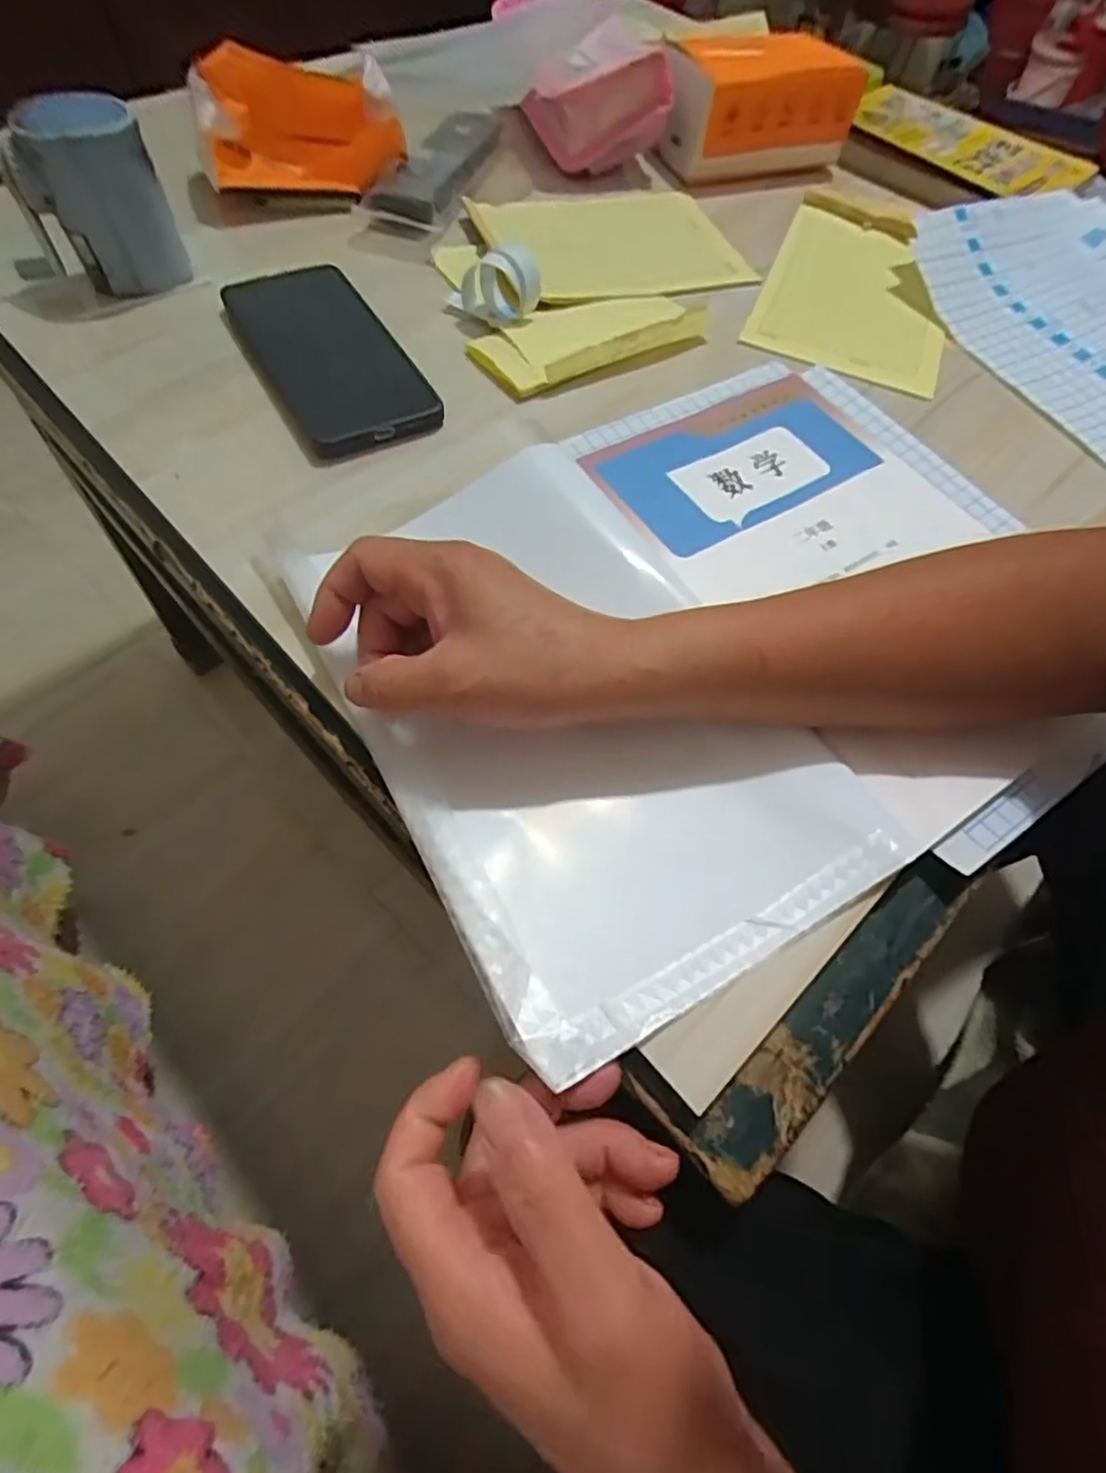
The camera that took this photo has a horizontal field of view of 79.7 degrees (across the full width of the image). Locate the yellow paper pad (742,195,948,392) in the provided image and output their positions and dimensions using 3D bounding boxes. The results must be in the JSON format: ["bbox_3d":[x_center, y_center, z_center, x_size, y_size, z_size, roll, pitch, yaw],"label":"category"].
[{"bbox_3d":[0.219,-0.317,0.471,0.126,0.015,0.193,22,61,8],"label":"yellow paper pad"}]

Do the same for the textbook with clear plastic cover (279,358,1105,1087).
[{"bbox_3d":[0.084,-0.063,0.324,0.363,0.019,0.292,-26,68,-17],"label":"textbook with clear plastic cover"}]

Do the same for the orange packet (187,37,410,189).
[{"bbox_3d":[-0.171,-0.415,0.450,0.133,0.055,0.059,-11,62,-10],"label":"orange packet"}]

